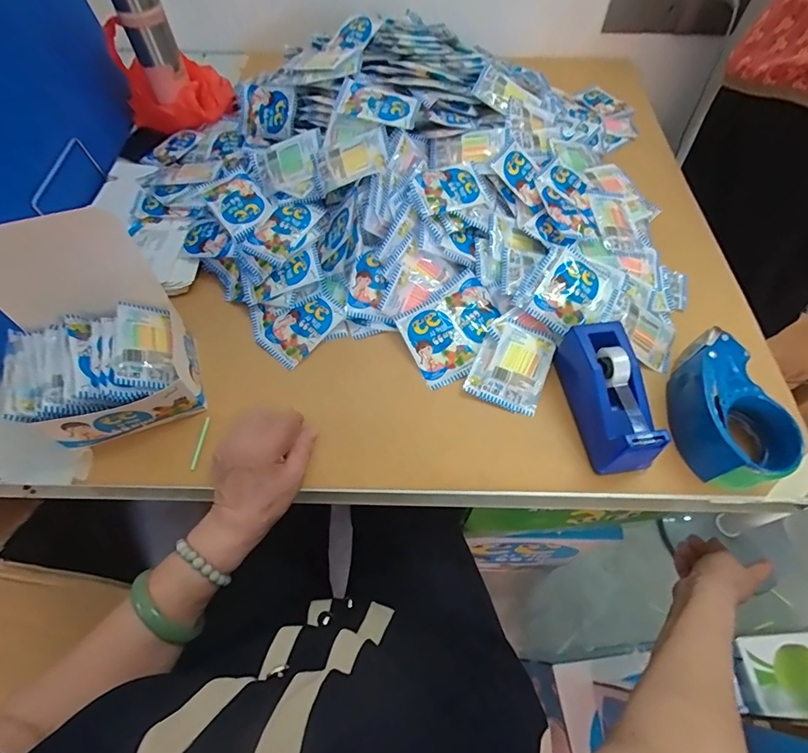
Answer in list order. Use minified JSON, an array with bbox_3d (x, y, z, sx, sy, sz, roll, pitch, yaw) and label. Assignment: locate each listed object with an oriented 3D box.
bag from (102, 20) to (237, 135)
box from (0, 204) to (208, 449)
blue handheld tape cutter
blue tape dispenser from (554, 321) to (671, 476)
[{"bbox_3d":[-0.372,-0.487,0.713,0.172,0.140,0.114,-27,63,-16],"label":"bag"},{"bbox_3d":[-0.310,-0.037,0.434,0.152,0.184,0.152,-23,62,-14],"label":"box"},{"bbox_3d":[0.338,0.031,0.469,0.082,0.065,0.164,-5,59,-4],"label":"blue handheld tape cutter"},{"bbox_3d":[0.217,0.019,0.468,0.058,0.068,0.151,-7,60,-5],"label":"blue tape dispenser"}]

